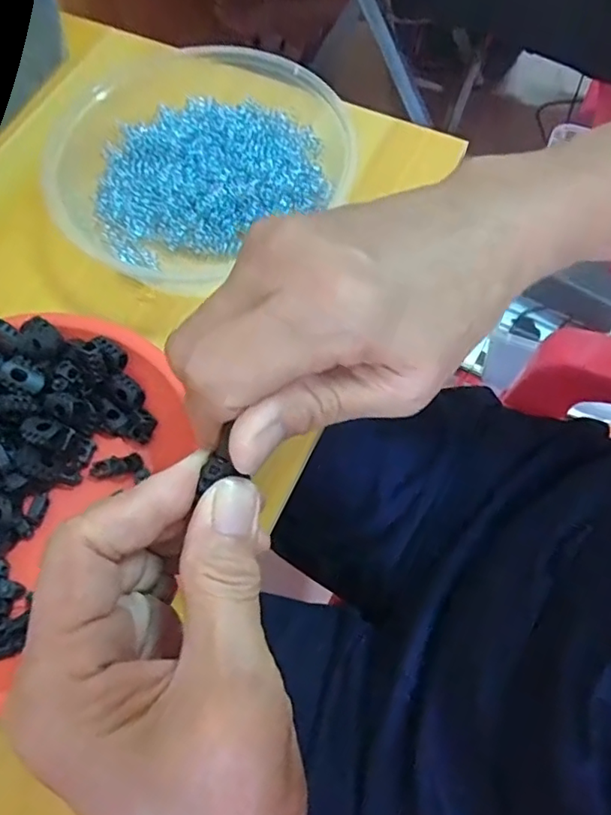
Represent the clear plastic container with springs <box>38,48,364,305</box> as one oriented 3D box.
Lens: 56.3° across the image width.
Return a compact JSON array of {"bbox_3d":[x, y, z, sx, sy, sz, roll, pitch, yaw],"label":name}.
[{"bbox_3d":[-0.079,-0.170,0.377,0.189,0.042,0.193,-33,69,-12],"label":"clear plastic container with springs"}]

